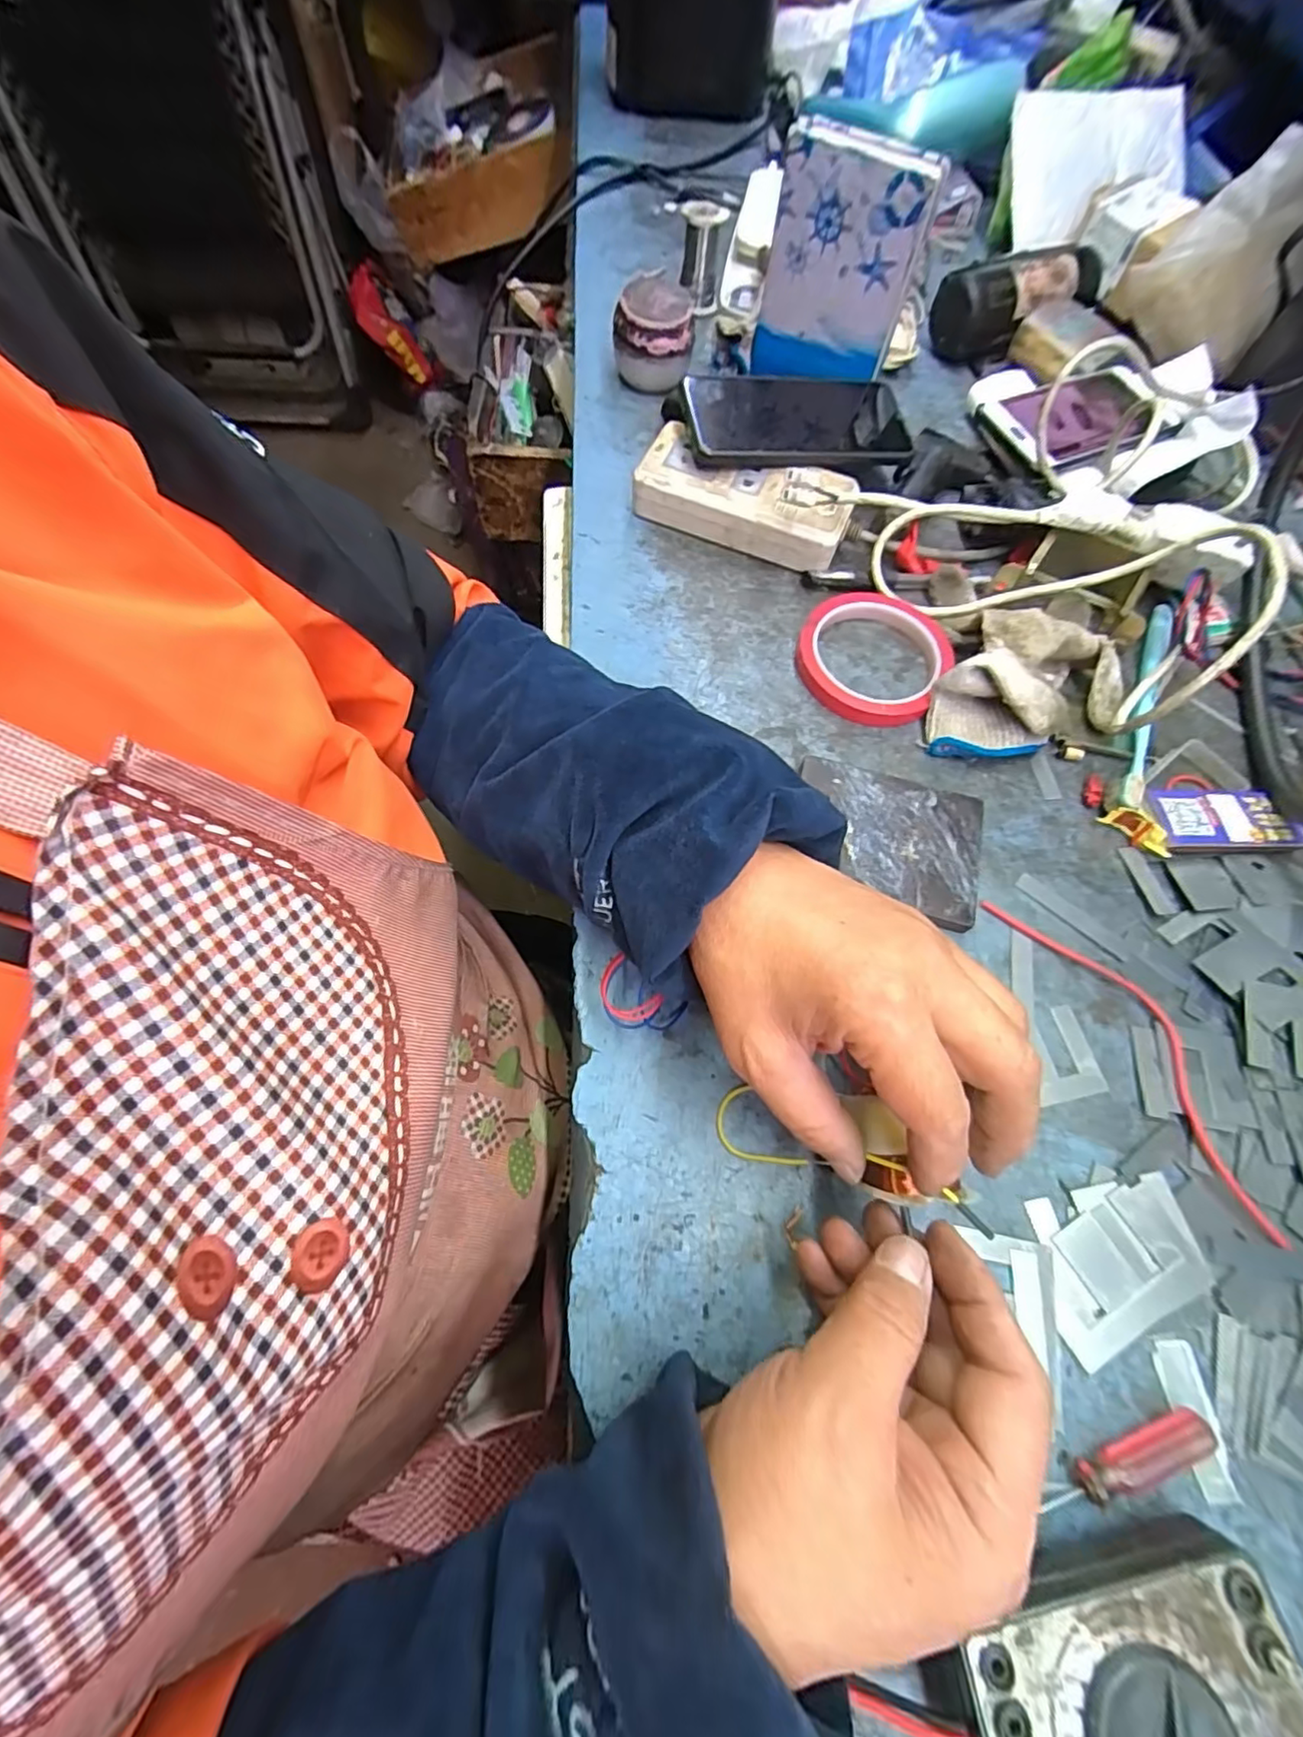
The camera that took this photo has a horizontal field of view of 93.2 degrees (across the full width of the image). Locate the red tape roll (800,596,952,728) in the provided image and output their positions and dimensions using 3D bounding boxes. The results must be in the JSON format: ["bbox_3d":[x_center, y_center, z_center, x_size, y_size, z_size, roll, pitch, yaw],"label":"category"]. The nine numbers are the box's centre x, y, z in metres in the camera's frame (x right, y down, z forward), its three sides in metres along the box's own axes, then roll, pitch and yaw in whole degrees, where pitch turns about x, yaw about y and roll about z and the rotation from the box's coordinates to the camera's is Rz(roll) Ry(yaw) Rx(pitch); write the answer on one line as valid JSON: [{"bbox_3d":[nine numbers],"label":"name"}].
[{"bbox_3d":[0.144,-0.141,0.397,0.090,0.017,0.102,32,70,11],"label":"red tape roll"}]

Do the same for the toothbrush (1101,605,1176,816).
[{"bbox_3d":[0.311,-0.105,0.387,0.018,0.019,0.173,26,69,9],"label":"toothbrush"}]

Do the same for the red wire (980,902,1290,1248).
[{"bbox_3d":[0.247,0.084,0.308,0.045,0.006,0.183,-29,71,-13],"label":"red wire"}]

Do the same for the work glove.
[{"bbox_3d":[0.232,-0.116,0.376,0.121,0.044,0.091,3,67,0],"label":"work glove"}]

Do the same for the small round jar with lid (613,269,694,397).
[{"bbox_3d":[0.001,-0.414,0.483,0.057,0.060,0.047,-13,68,-7],"label":"small round jar with lid"}]

